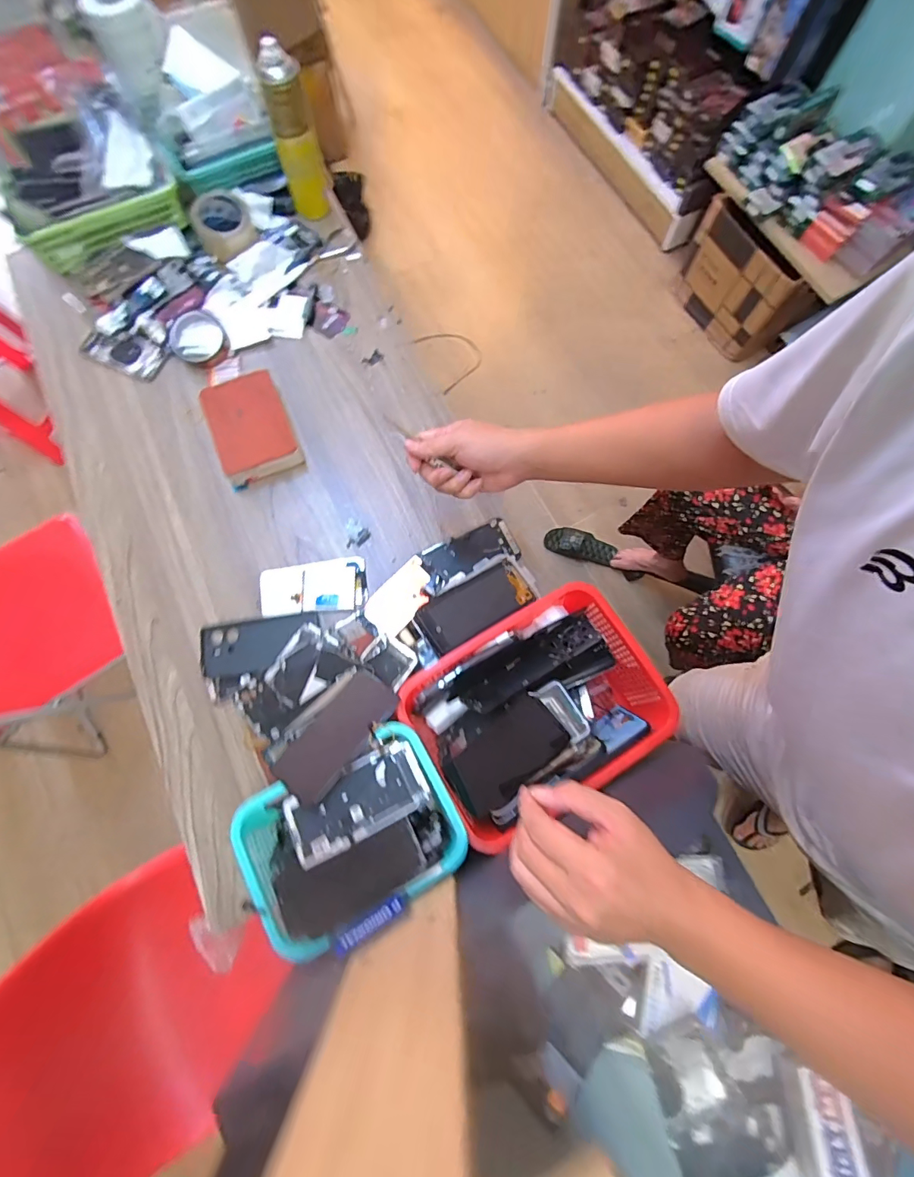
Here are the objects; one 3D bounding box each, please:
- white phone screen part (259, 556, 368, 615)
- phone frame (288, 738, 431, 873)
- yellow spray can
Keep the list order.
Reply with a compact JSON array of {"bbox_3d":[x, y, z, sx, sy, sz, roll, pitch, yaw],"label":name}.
[{"bbox_3d":[-0.213,-0.003,0.688,0.152,0.010,0.077,-6,76,-2],"label":"white phone screen part"},{"bbox_3d":[-0.110,0.236,0.514,0.147,0.007,0.074,-25,65,-12],"label":"phone frame"},{"bbox_3d":[-0.268,-0.745,0.778,0.062,0.226,0.064,0,75,-1],"label":"yellow spray can"}]

